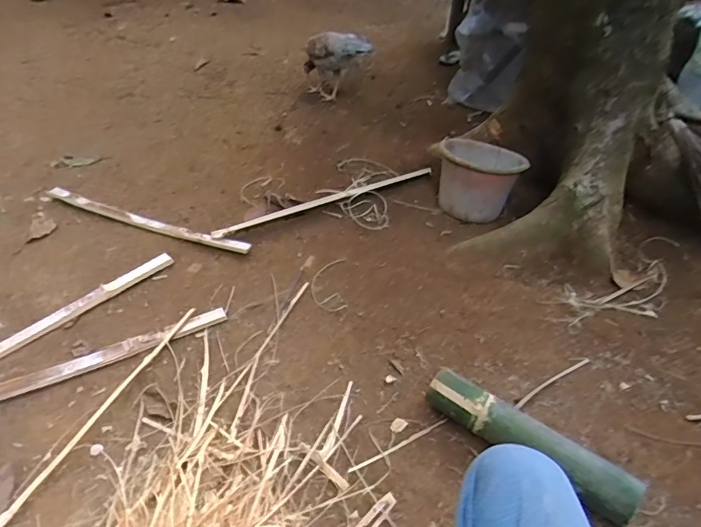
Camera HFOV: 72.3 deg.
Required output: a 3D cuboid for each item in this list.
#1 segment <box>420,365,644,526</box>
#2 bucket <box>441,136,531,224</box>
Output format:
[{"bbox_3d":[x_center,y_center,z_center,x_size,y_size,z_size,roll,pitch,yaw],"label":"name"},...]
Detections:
[{"bbox_3d":[0.310,0.309,0.853,0.369,0.062,0.060,30,48,25],"label":"segment"},{"bbox_3d":[0.396,-0.282,1.515,0.261,0.189,0.271,3,42,-2],"label":"bucket"}]

